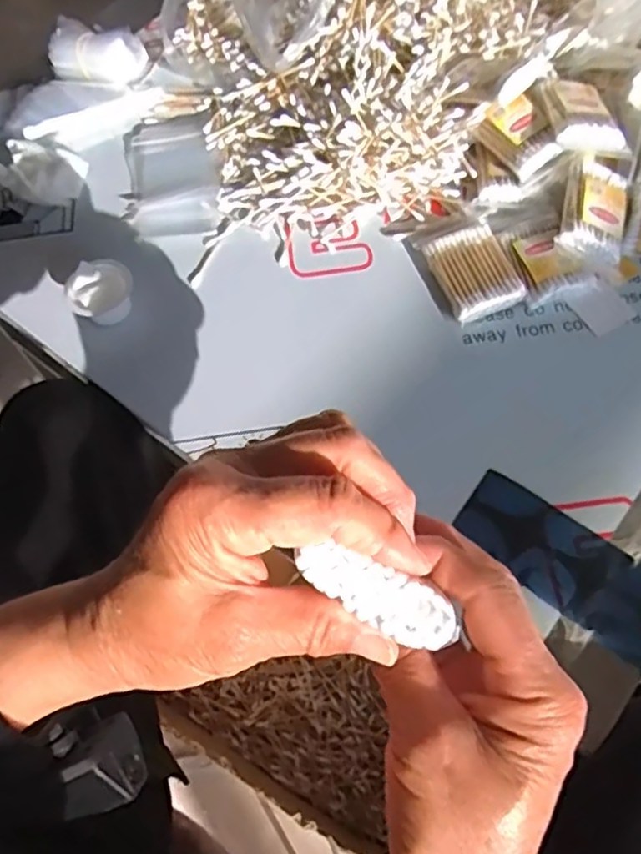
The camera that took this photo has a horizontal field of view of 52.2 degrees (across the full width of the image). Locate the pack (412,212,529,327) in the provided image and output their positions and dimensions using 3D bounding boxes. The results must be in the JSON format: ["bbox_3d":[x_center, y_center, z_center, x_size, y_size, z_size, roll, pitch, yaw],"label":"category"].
[{"bbox_3d":[0.120,-0.134,0.529,0.060,0.015,0.093,-19,63,-6],"label":"pack"}]

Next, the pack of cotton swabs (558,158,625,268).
[{"bbox_3d":[0.221,-0.171,0.524,0.054,0.016,0.083,18,76,-11],"label":"pack of cotton swabs"}]

